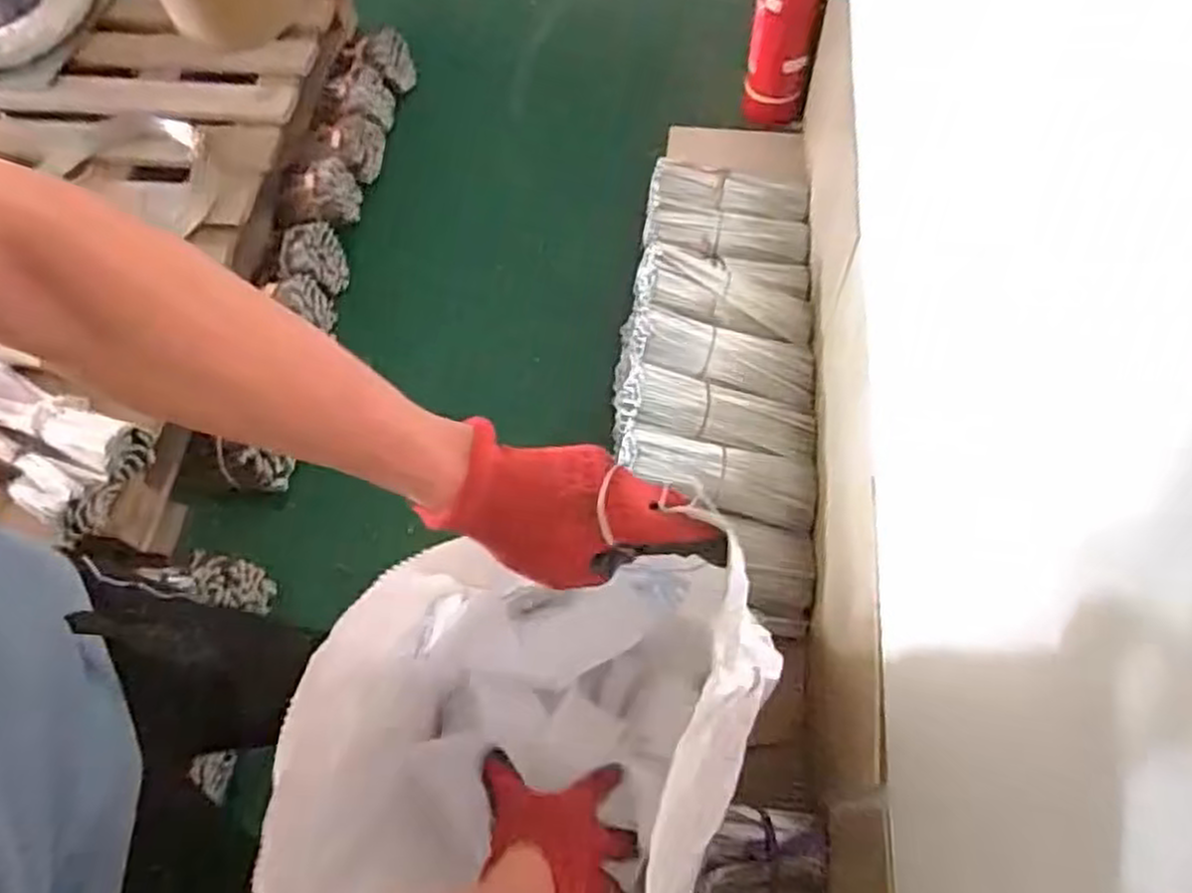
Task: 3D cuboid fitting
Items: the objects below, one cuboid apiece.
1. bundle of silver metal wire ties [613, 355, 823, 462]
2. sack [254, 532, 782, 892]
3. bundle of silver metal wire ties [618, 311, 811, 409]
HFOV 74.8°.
[{"bbox_3d":[0.196,-0.053,1.299,0.337,0.065,0.119,11,62,8],"label":"bundle of silver metal wire ties"},{"bbox_3d":[-0.045,0.230,0.575,0.272,0.309,0.394,20,64,13],"label":"sack"},{"bbox_3d":[0.203,-0.156,1.310,0.331,0.067,0.118,10,62,8],"label":"bundle of silver metal wire ties"}]

